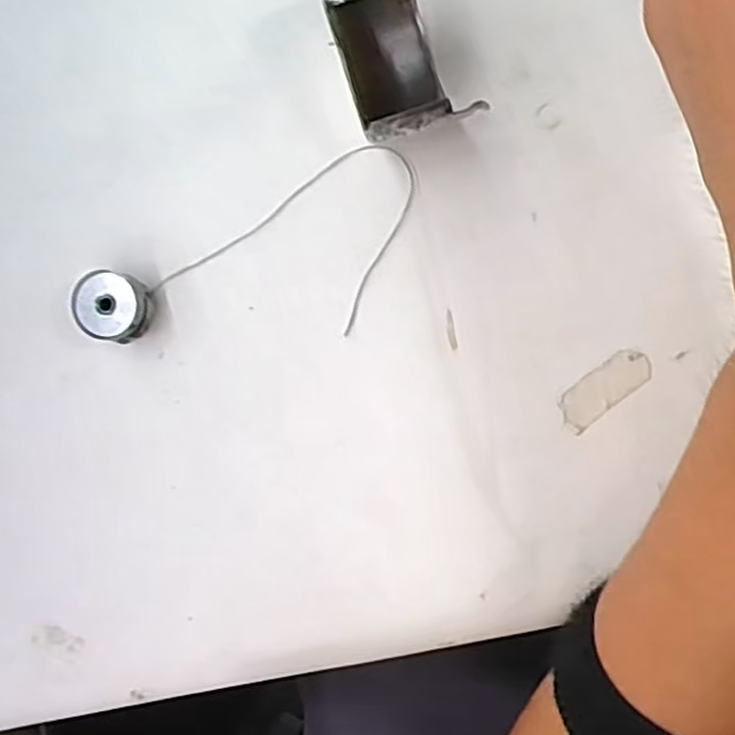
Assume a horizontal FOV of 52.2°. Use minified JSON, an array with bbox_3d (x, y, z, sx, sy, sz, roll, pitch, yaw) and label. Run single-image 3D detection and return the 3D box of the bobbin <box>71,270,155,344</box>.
[{"bbox_3d":[-0.084,-0.020,0.250,0.023,0.015,0.022,0,89,9],"label":"bobbin"}]

